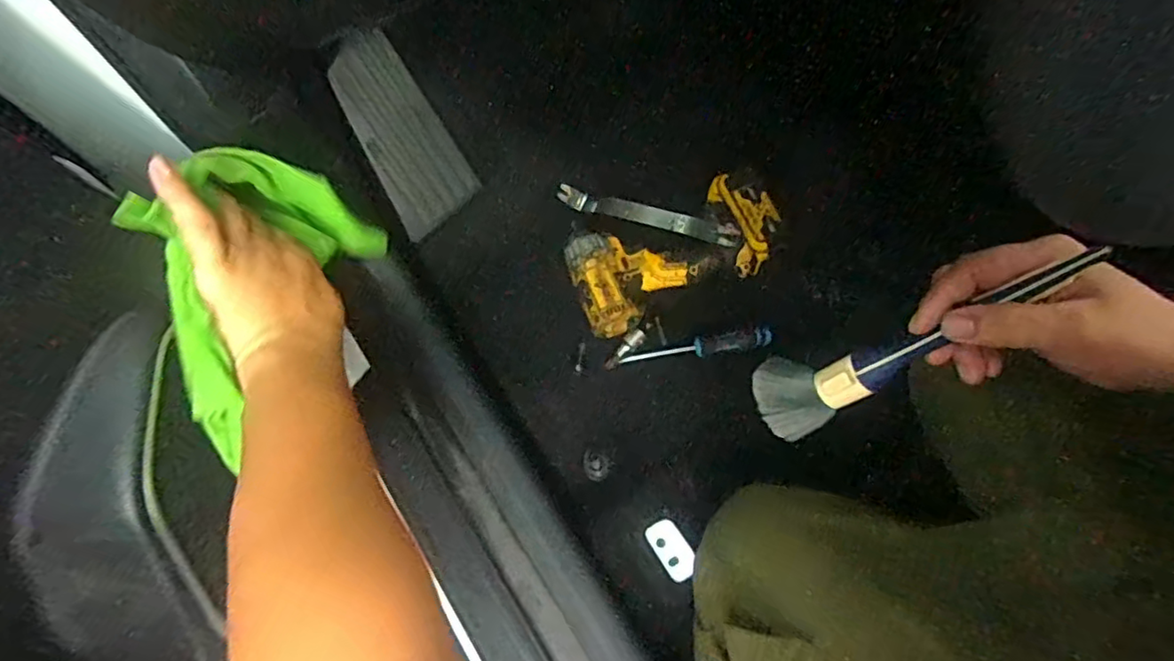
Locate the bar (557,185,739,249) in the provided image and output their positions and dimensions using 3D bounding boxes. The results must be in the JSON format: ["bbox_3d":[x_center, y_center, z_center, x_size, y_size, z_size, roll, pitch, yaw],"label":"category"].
[{"bbox_3d":[0.068,-0.139,0.728,0.225,0.027,0.024,19,72,26],"label":"bar"}]

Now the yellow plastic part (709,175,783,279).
[{"bbox_3d":[0.181,-0.126,0.699,0.056,0.050,0.111,-21,74,-7],"label":"yellow plastic part"}]

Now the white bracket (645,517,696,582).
[{"bbox_3d":[0.082,0.211,0.595,0.032,0.004,0.058,-34,76,-10],"label":"white bracket"}]

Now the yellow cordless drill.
[{"bbox_3d":[0.049,-0.063,0.713,0.130,0.050,0.123,-20,74,-6],"label":"yellow cordless drill"}]

